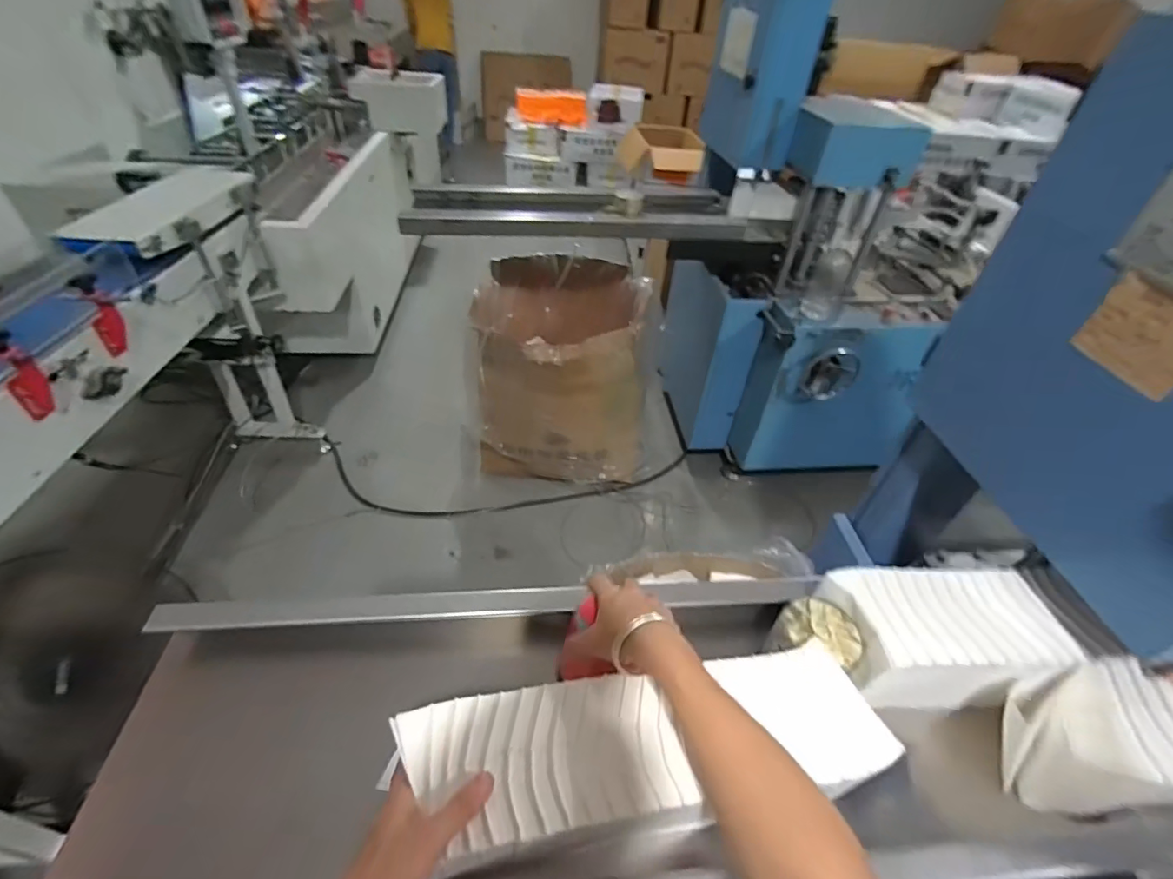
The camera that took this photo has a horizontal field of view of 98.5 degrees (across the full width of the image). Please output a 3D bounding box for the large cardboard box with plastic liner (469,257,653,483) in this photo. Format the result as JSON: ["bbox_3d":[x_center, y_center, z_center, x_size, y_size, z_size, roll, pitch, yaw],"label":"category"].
[{"bbox_3d":[-0.069,-0.250,1.896,0.623,0.588,0.646,4,43,-1],"label":"large cardboard box with plastic liner"}]

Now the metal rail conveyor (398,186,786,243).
[{"bbox_3d":[0.025,-0.737,1.600,1.138,0.113,0.436,-5,43,-10],"label":"metal rail conveyor"}]

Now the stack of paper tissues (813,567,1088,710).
[{"bbox_3d":[0.399,0.226,0.577,0.242,0.084,0.133,0,43,-5],"label":"stack of paper tissues"}]

